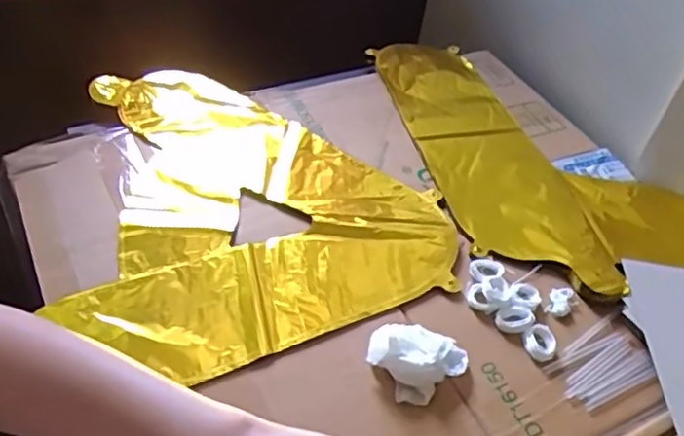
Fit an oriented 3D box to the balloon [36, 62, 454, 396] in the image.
[{"bbox_3d":[-0.068,-0.021,0.582,0.314,0.008,0.348,1,47,-6],"label":"balloon"}]

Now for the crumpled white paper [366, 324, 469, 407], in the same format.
[{"bbox_3d":[0.053,0.103,0.467,0.068,0.029,0.055,19,48,11],"label":"crumpled white paper"}]

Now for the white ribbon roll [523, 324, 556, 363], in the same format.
[{"bbox_3d":[0.154,0.097,0.502,0.025,0.009,0.029,30,51,21],"label":"white ribbon roll"}]

